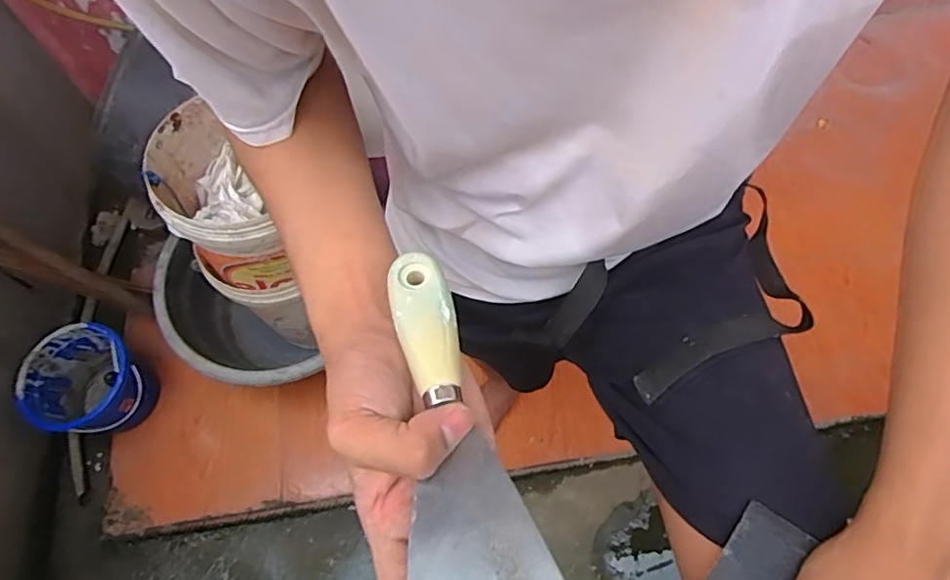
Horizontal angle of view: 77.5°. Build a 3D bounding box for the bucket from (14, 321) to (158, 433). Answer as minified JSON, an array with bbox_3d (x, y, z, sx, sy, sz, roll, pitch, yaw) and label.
[{"bbox_3d":[-0.864,0.219,1.361,0.220,0.189,0.222,-1,64,2],"label":"bucket"}]

